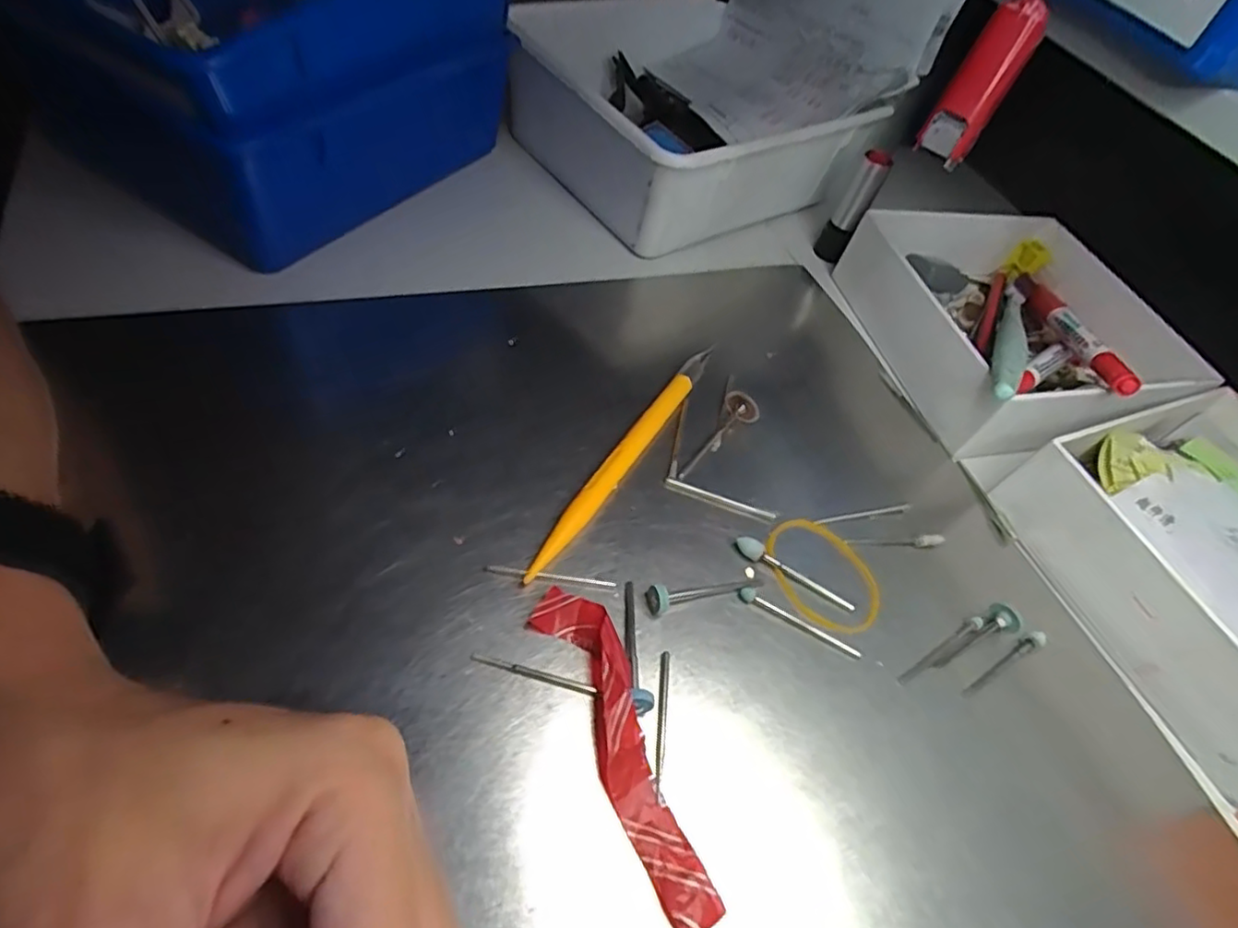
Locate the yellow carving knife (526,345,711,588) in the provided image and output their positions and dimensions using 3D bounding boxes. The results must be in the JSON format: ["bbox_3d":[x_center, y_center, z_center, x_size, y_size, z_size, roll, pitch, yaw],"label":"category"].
[{"bbox_3d":[0.005,-0.006,0.248,0.008,0.008,0.134,31,53,10],"label":"yellow carving knife"}]

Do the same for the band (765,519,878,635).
[{"bbox_3d":[0.075,0.040,0.236,0.037,0.004,0.046,-21,62,-26],"label":"band"}]

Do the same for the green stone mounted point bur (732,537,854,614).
[{"bbox_3d":[0.063,0.040,0.232,0.047,0.006,0.005,31,54,3],"label":"green stone mounted point bur"}]

